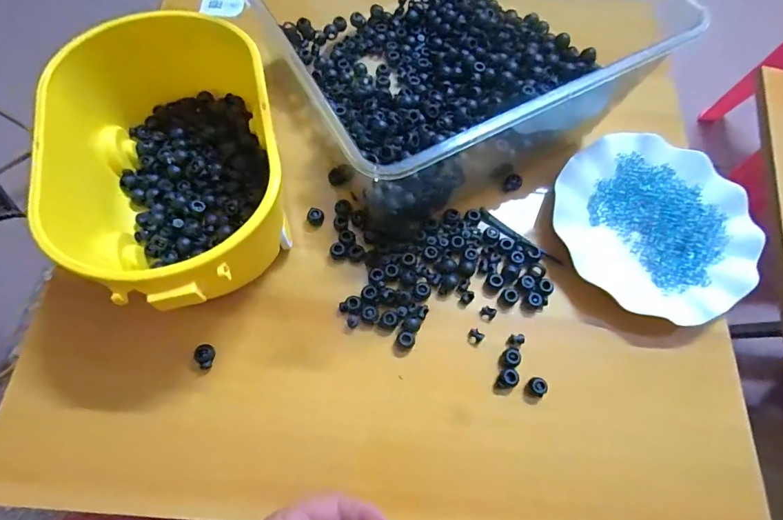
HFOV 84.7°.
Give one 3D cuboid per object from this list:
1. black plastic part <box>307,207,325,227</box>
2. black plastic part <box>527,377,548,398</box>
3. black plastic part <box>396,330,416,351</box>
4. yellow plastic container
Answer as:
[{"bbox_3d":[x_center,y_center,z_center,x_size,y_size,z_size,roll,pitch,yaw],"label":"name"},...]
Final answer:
[{"bbox_3d":[-0.070,-0.040,0.402,0.015,0.009,0.014,10,71,5],"label":"black plastic part"},{"bbox_3d":[0.120,0.103,0.352,0.013,0.011,0.015,-42,75,-18],"label":"black plastic part"},{"bbox_3d":[0.012,0.068,0.363,0.015,0.010,0.015,1,67,-3],"label":"black plastic part"},{"bbox_3d":[-0.173,-0.077,0.358,0.176,0.113,0.249,-13,75,-6],"label":"yellow plastic container"}]

